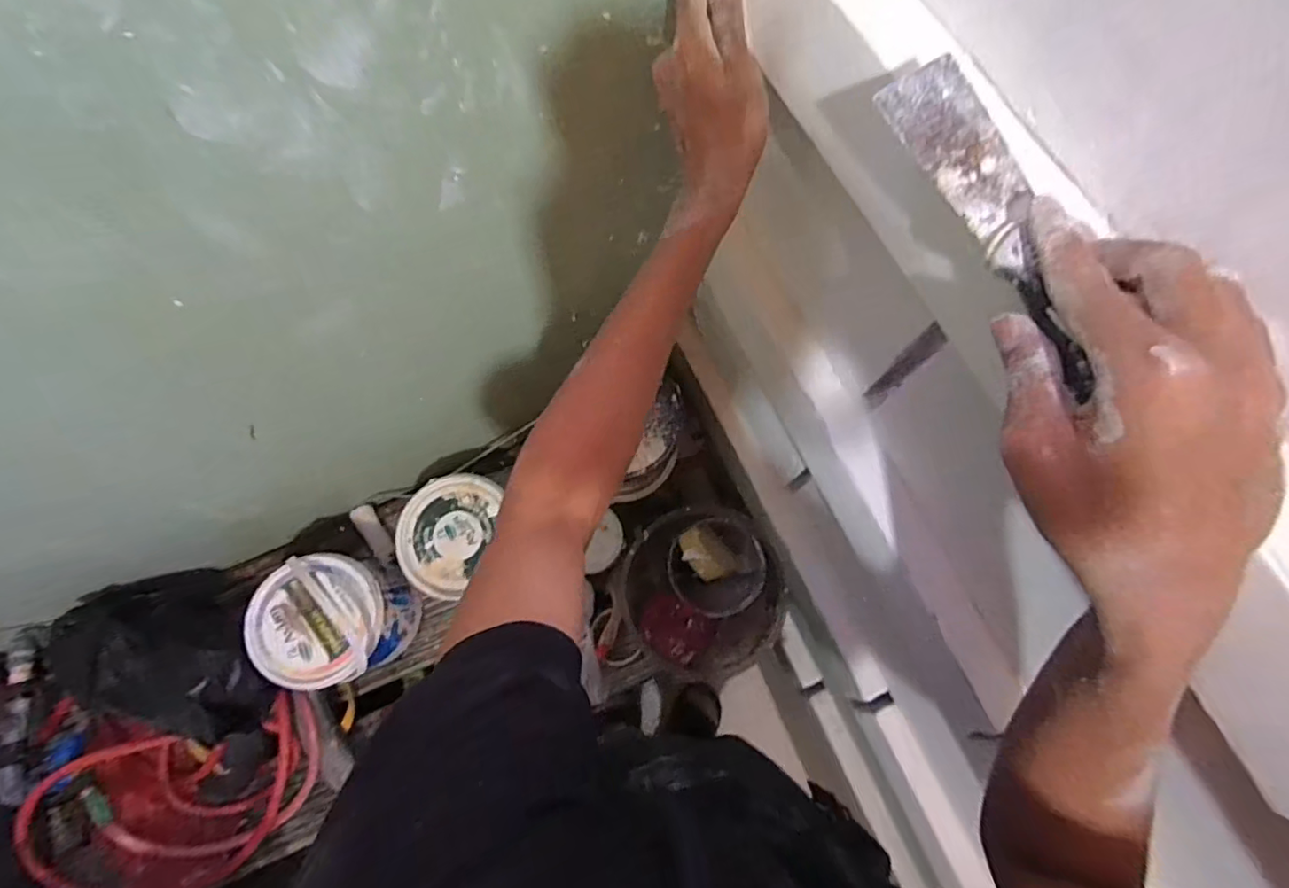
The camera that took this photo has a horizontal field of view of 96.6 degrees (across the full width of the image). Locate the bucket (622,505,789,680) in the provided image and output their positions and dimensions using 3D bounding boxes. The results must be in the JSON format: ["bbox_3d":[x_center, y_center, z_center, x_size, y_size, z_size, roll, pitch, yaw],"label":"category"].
[{"bbox_3d":[0.089,0.236,0.901,0.227,0.185,0.232,0,72,0],"label":"bucket"}]

